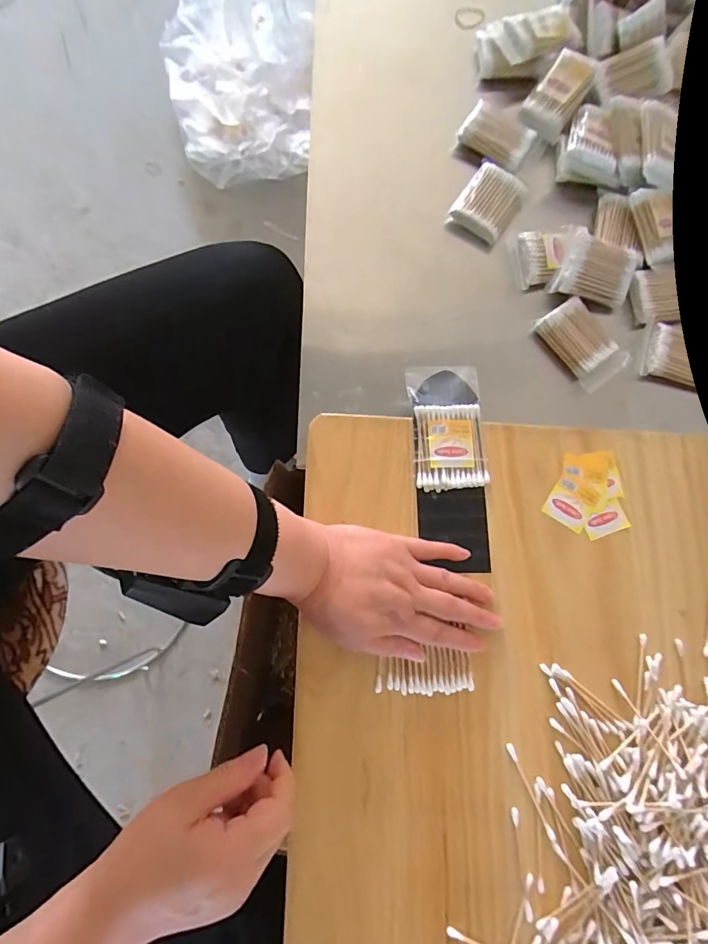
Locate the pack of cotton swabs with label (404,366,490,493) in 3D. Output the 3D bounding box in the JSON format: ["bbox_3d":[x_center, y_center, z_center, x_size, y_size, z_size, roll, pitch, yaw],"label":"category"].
[{"bbox_3d":[0.083,-0.041,0.407,0.063,0.013,0.114,-3,78,-2],"label":"pack of cotton swabs with label"}]

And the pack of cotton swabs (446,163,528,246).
[{"bbox_3d":[0.147,-0.292,0.499,0.061,0.021,0.072,34,79,3],"label":"pack of cotton swabs"}]

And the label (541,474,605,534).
[{"bbox_3d":[0.195,0.027,0.407,0.040,0.004,0.043,34,79,5],"label":"label"}]

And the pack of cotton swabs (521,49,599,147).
[{"bbox_3d":[0.229,-0.423,0.515,0.054,0.025,0.089,35,105,12],"label":"pack of cotton swabs"}]

